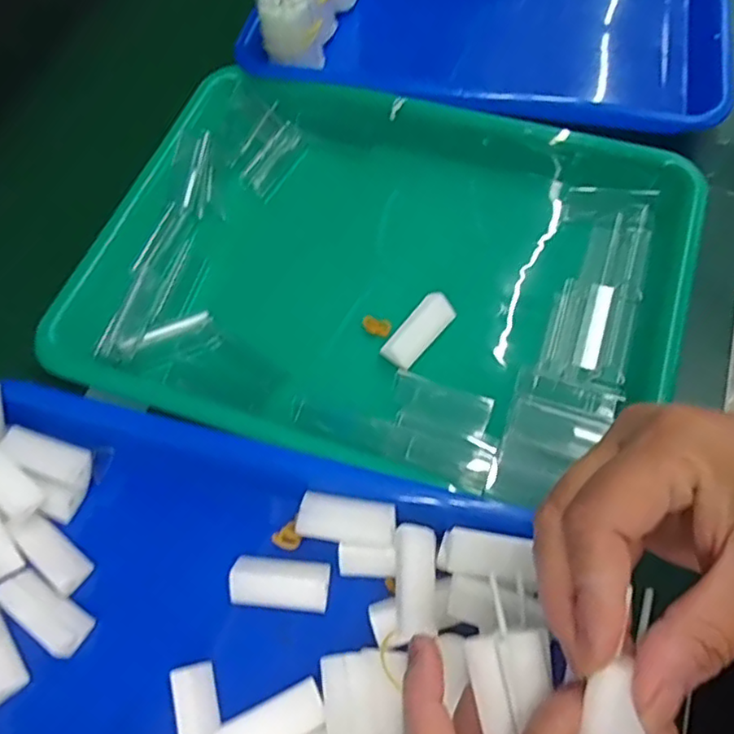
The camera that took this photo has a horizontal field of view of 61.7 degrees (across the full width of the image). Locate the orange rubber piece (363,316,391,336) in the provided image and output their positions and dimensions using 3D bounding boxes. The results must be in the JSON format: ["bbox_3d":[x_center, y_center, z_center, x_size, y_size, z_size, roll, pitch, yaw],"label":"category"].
[{"bbox_3d":[0.006,-0.024,0.358,0.016,0.006,0.010,11,65,9],"label":"orange rubber piece"}]

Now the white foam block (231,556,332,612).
[{"bbox_3d":[-0.041,0.102,0.291,0.045,0.009,0.022,5,64,6],"label":"white foam block"}]

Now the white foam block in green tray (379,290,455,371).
[{"bbox_3d":[0.029,-0.021,0.348,0.019,0.011,0.047,38,72,20],"label":"white foam block in green tray"}]

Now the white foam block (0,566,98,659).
[{"bbox_3d":[-0.152,0.115,0.291,0.048,0.013,0.020,31,70,18],"label":"white foam block"}]

